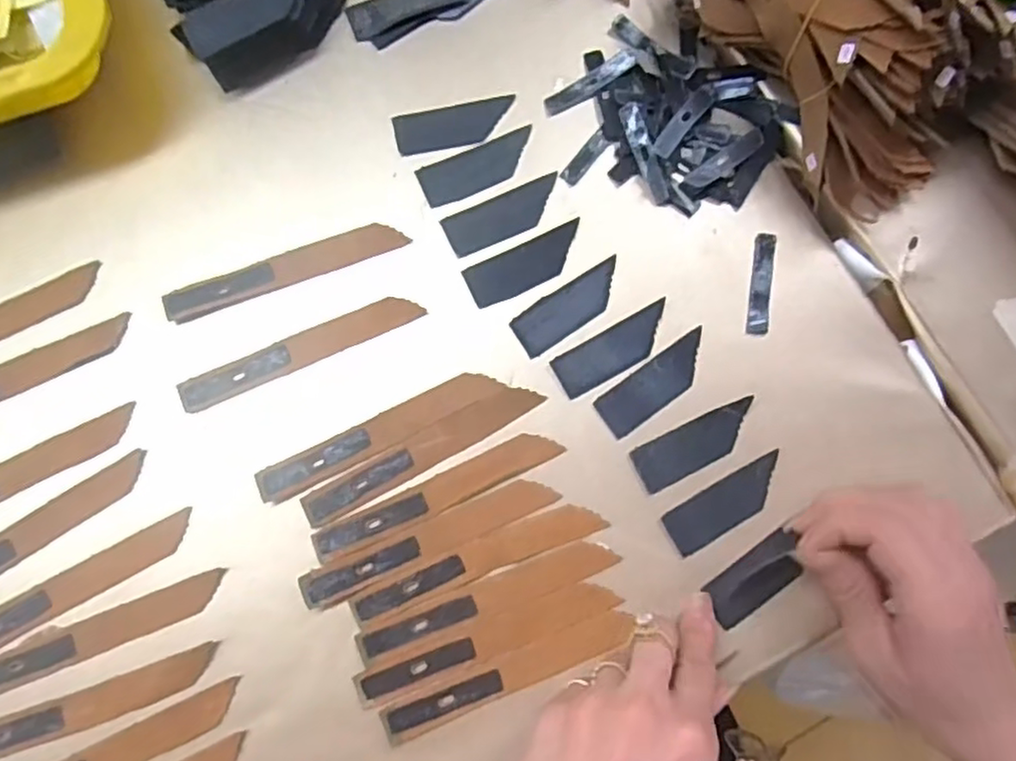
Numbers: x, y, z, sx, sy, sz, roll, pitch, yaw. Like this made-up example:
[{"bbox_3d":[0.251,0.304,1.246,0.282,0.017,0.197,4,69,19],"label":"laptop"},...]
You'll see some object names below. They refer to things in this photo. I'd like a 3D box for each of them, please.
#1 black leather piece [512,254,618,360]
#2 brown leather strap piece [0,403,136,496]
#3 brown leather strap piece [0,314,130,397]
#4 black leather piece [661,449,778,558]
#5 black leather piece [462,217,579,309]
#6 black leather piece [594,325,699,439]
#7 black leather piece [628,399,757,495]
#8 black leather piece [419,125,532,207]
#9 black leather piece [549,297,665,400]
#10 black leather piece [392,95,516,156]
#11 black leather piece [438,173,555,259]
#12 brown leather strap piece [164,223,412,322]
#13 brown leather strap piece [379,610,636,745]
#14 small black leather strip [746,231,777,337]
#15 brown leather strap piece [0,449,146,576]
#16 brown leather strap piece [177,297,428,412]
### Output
[{"bbox_3d":[0.032,-0.038,0.345,0.062,0.004,0.023,-34,83,-6],"label":"black leather piece"},{"bbox_3d":[-0.239,0.046,0.325,0.124,0.006,0.014,-28,82,-5],"label":"brown leather strap piece"},{"bbox_3d":[-0.245,-0.001,0.335,0.122,0.004,0.017,-25,80,-8],"label":"brown leather strap piece"},{"bbox_3d":[0.106,0.060,0.329,0.063,0.004,0.022,-29,82,-6],"label":"black leather piece"},{"bbox_3d":[0.010,-0.059,0.349,0.063,0.004,0.024,-26,82,-5],"label":"black leather piece"},{"bbox_3d":[0.075,0.002,0.339,0.063,0.004,0.022,-35,83,-6],"label":"black leather piece"},{"bbox_3d":[0.093,0.032,0.333,0.063,0.005,0.023,-26,82,-5],"label":"black leather piece"},{"bbox_3d":[-0.015,-0.112,0.358,0.063,0.004,0.025,-24,82,-5],"label":"black leather piece"},{"bbox_3d":[0.054,-0.015,0.342,0.063,0.004,0.022,-29,80,-4],"label":"black leather piece"},{"bbox_3d":[-0.028,-0.136,0.362,0.063,0.004,0.024,-13,81,-3],"label":"black leather piece"},{"bbox_3d":[-0.001,-0.086,0.354,0.063,0.004,0.023,-25,82,-5],"label":"black leather piece"},{"bbox_3d":[-0.113,-0.057,0.346,0.123,0.004,0.016,-21,82,-4],"label":"brown leather strap piece"},{"bbox_3d":[0.001,0.136,0.313,0.120,0.004,0.015,-22,82,-3],"label":"brown leather strap piece"},{"bbox_3d":[0.131,-0.050,0.348,0.010,0.004,0.054,8,81,0],"label":"small black leather strip"},{"bbox_3d":[-0.227,0.075,0.321,0.124,0.004,0.017,-33,84,-8],"label":"brown leather strap piece"},{"bbox_3d":[-0.103,-0.015,0.340,0.123,0.004,0.015,-24,82,-5],"label":"brown leather strap piece"}]

